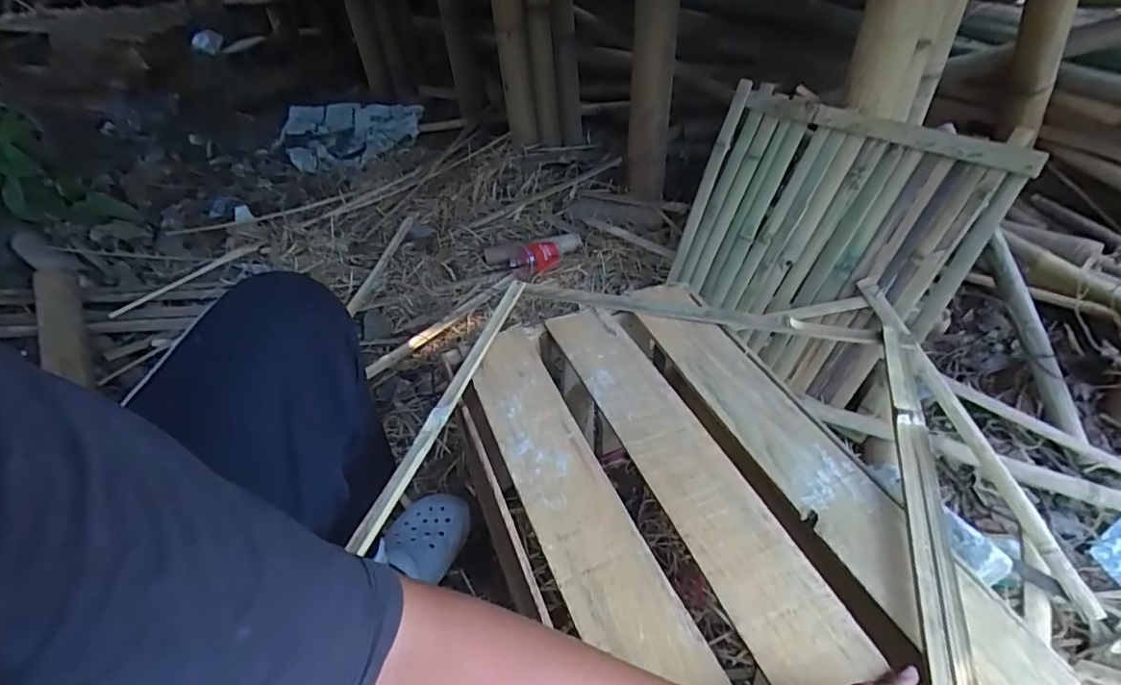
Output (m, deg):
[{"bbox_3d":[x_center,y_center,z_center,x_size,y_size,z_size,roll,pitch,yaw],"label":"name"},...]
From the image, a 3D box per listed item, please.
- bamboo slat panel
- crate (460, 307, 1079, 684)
[{"bbox_3d":[0.441,-0.181,0.995,0.051,0.463,0.489,-5,34,-46],"label":"bamboo slat panel"},{"bbox_3d":[0.134,0.246,0.661,0.360,0.305,0.581,-16,43,-15],"label":"crate"}]

